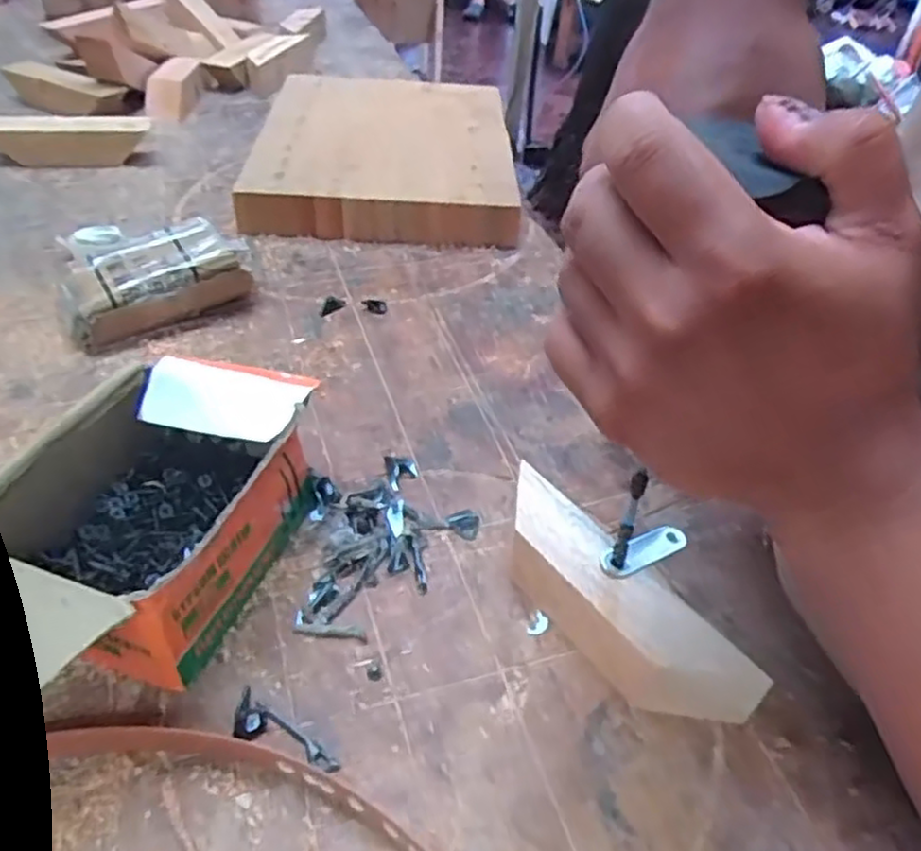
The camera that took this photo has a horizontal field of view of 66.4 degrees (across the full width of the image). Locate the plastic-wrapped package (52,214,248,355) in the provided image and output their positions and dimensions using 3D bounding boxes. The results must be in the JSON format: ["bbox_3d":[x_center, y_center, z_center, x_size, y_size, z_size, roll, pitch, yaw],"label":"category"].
[{"bbox_3d":[-0.229,-0.110,0.523,0.127,0.058,0.067,-21,48,-26],"label":"plastic-wrapped package"}]

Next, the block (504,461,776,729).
[{"bbox_3d":[0.070,0.088,0.347,0.048,0.044,0.152,-24,50,-29],"label":"block"}]

